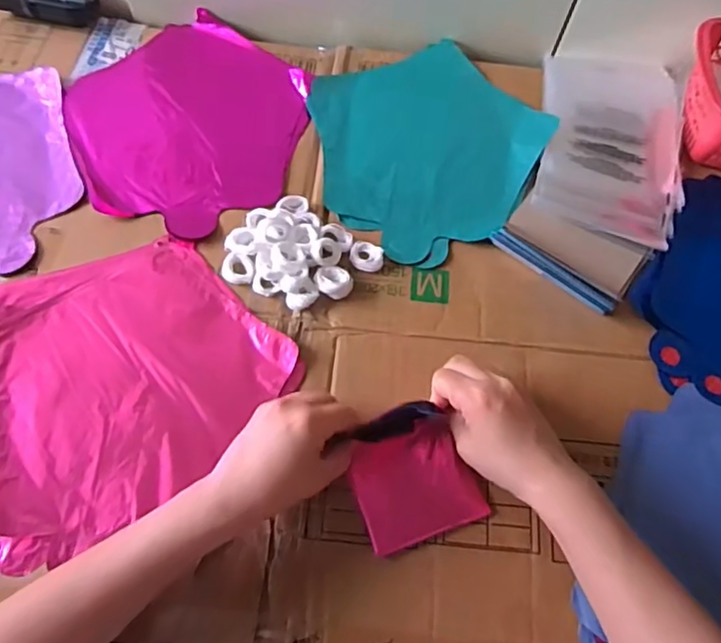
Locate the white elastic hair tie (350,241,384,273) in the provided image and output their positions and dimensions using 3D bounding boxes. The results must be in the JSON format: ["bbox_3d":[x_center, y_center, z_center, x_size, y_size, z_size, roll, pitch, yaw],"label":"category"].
[{"bbox_3d":[0.006,-0.057,0.509,0.028,0.010,0.026,1,65,-3],"label":"white elastic hair tie"}]

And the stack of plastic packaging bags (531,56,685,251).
[{"bbox_3d":[0.244,-0.177,0.571,0.135,0.024,0.237,14,65,3],"label":"stack of plastic packaging bags"}]

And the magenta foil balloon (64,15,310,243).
[{"bbox_3d":[-0.167,-0.200,0.575,0.218,0.012,0.252,14,65,3],"label":"magenta foil balloon"}]

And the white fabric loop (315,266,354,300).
[{"bbox_3d":[-0.023,-0.032,0.495,0.030,0.018,0.026,37,68,13],"label":"white fabric loop"}]

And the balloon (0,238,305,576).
[{"bbox_3d":[-0.203,0.042,0.460,0.242,0.014,0.216,-41,73,-20],"label":"balloon"}]

